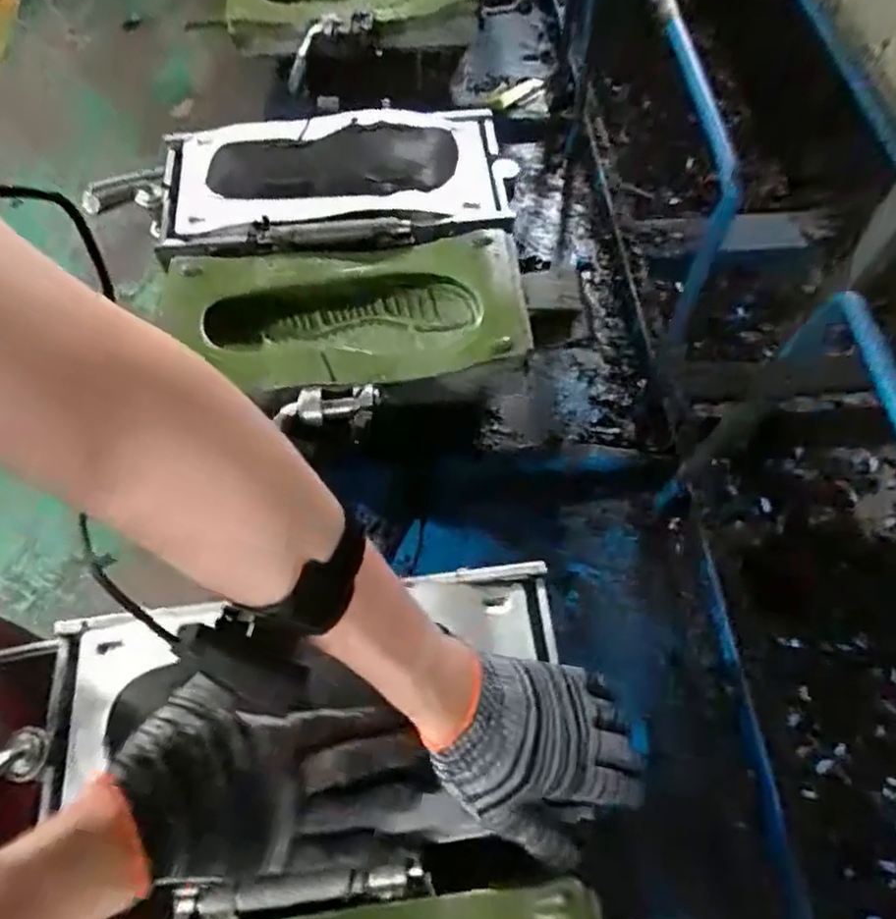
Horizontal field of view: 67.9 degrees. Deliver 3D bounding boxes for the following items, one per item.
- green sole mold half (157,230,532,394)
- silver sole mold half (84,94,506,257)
[{"bbox_3d":[-0.104,-0.147,0.685,0.361,0.044,0.183,-1,63,0],"label":"green sole mold half"},{"bbox_3d":[-0.152,-0.328,0.758,0.445,0.044,0.224,0,63,0],"label":"silver sole mold half"}]

